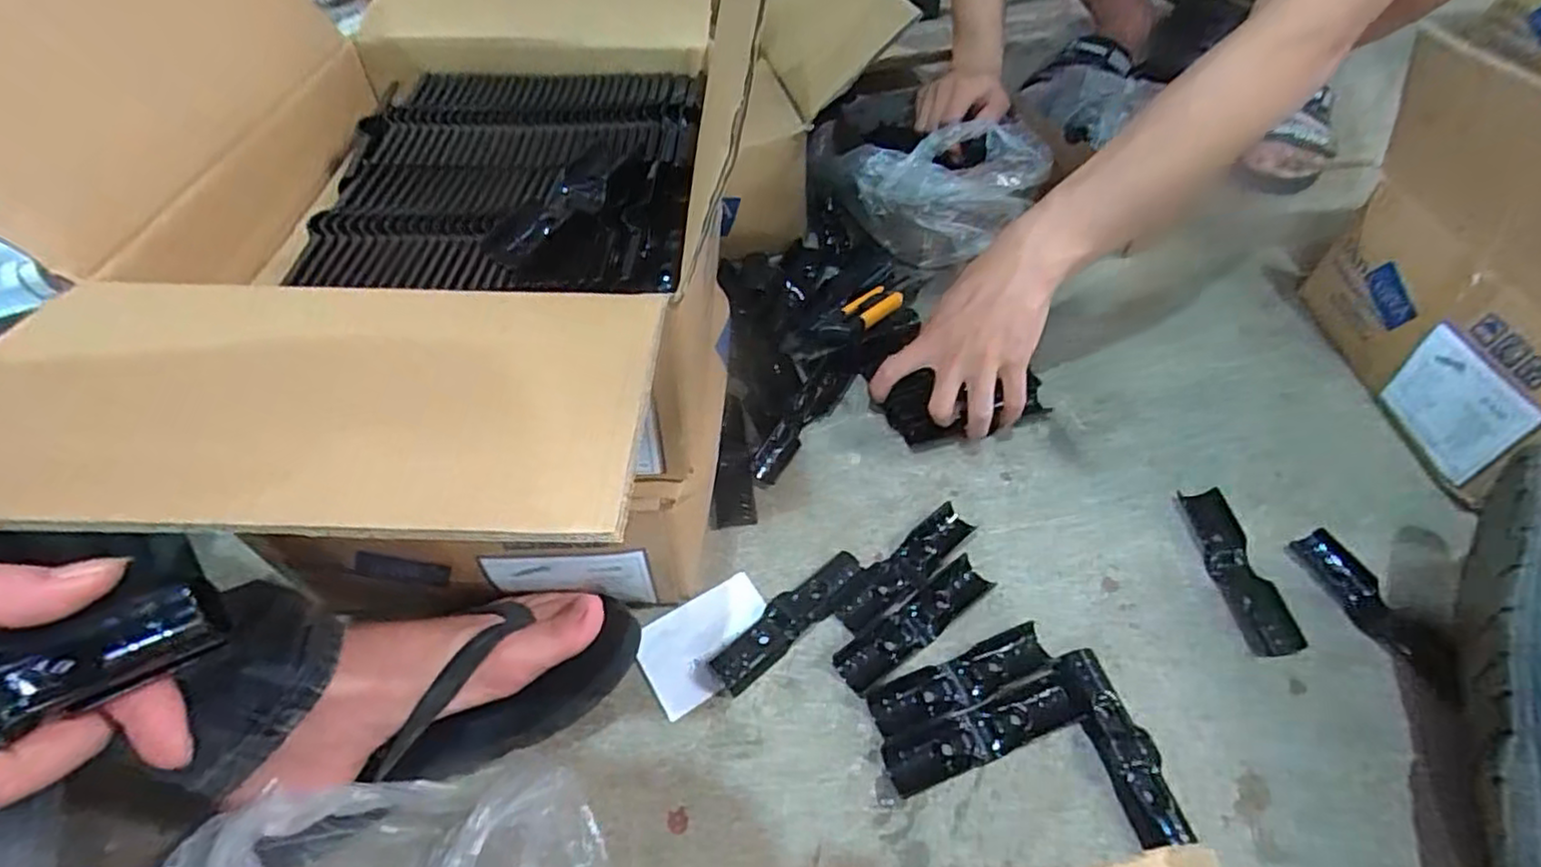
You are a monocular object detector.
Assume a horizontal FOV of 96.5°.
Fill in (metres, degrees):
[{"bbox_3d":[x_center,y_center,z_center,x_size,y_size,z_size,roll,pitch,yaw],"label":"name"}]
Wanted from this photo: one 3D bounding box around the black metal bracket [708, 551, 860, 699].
[{"bbox_3d":[0.015,0.131,0.489,0.129,0.013,0.031,-35,59,-23],"label":"black metal bracket"}]

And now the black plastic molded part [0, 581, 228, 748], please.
[{"bbox_3d":[-0.254,0.080,0.223,0.124,0.033,0.028,-18,22,-26],"label":"black plastic molded part"}]

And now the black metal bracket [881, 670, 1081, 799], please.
[{"bbox_3d":[0.133,0.190,0.437,0.127,0.010,0.032,-17,54,-11],"label":"black metal bracket"}]

